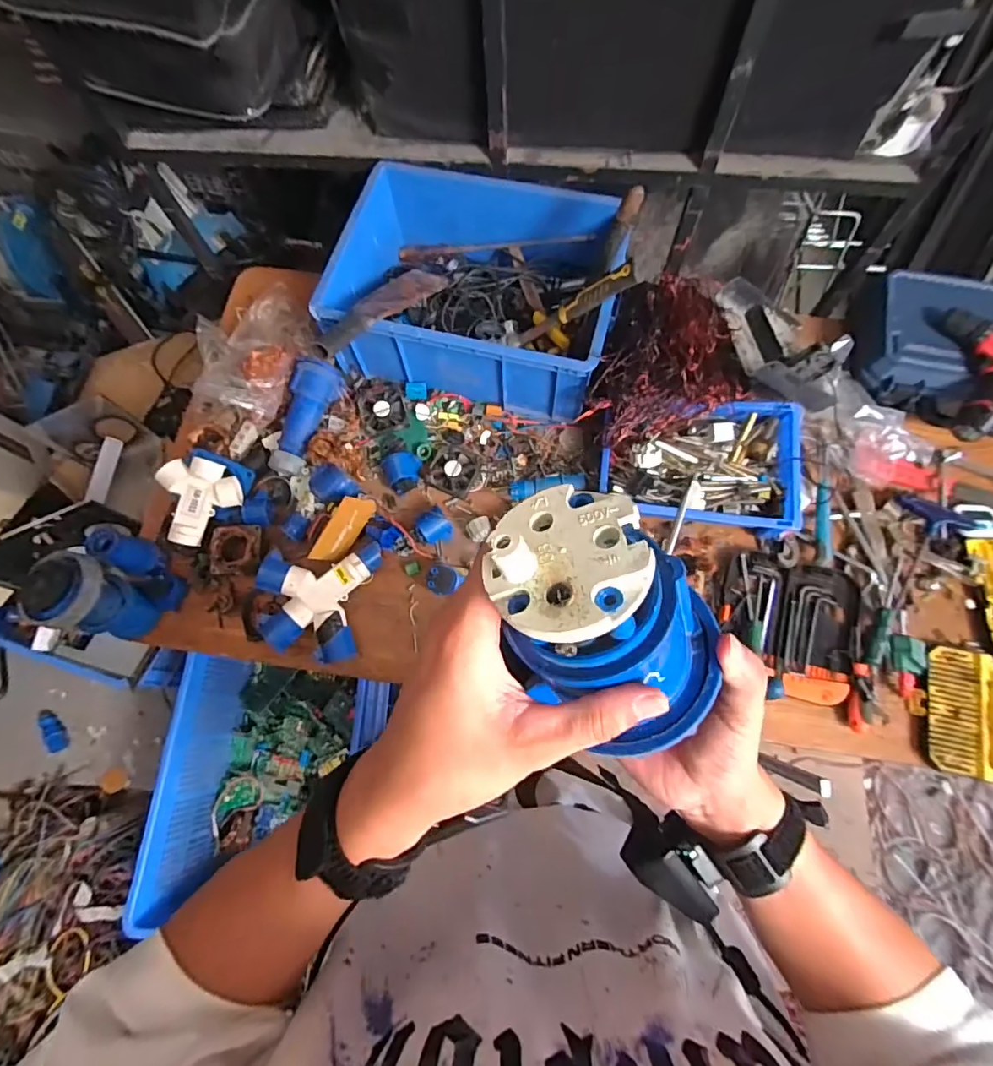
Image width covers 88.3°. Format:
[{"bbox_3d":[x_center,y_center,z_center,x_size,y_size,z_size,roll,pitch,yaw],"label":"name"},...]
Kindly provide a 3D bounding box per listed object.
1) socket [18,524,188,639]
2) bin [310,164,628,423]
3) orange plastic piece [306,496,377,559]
[{"bbox_3d":[-0.605,0.081,0.805,0.110,0.164,0.153,35,76,12],"label":"socket"},{"bbox_3d":[-0.030,-0.453,0.922,0.478,0.184,0.390,11,72,5],"label":"bin"},{"bbox_3d":[-0.252,-0.005,0.844,0.125,0.055,0.009,-57,44,11],"label":"orange plastic piece"}]

